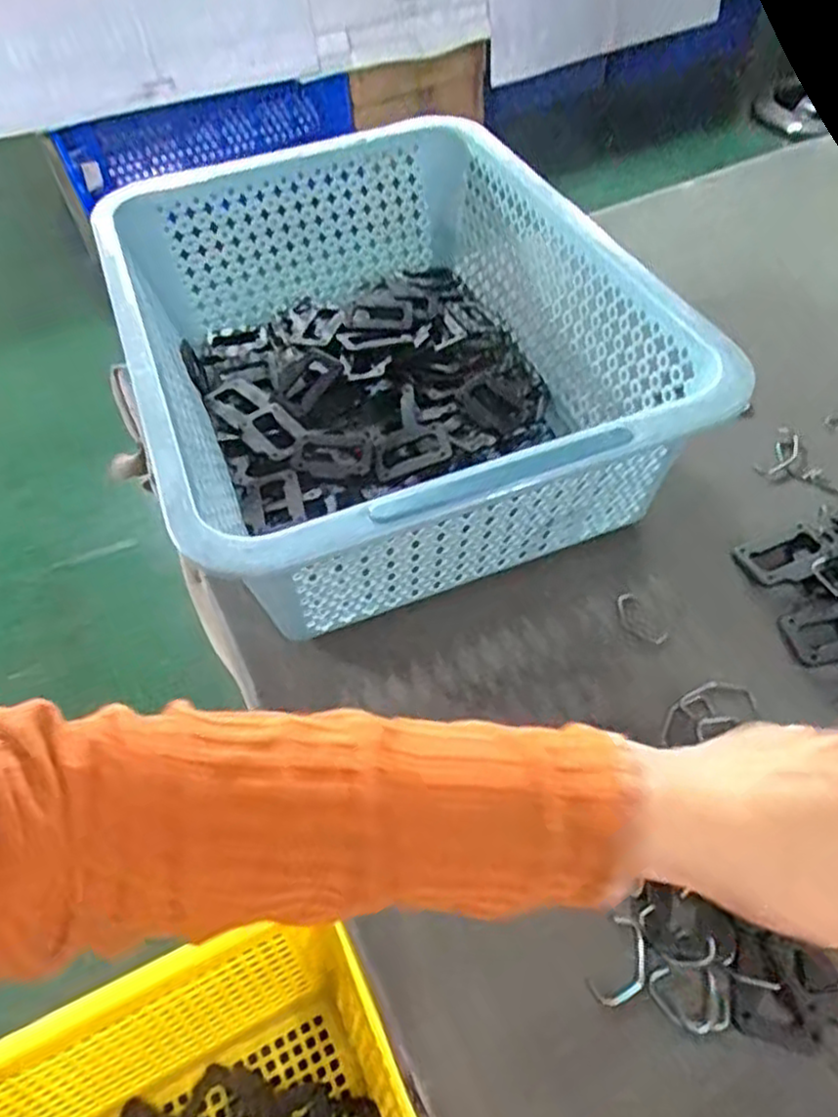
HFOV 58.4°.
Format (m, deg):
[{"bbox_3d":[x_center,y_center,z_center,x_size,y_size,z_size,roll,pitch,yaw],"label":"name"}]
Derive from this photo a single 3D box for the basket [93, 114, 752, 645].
[{"bbox_3d":[-0.031,-0.139,0.489,0.280,0.114,0.395,-19,52,-11],"label":"basket"}]

